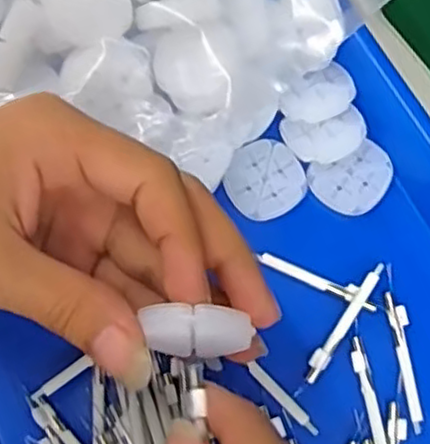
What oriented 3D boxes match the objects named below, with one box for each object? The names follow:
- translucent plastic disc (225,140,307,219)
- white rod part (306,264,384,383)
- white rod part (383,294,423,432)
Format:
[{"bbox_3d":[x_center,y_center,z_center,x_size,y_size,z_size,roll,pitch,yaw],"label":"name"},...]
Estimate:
[{"bbox_3d":[0.022,-0.019,0.317,0.036,0.004,0.034,1,85,-8],"label":"translucent plastic disc"},{"bbox_3d":[0.056,0.043,0.298,0.007,0.006,0.058,35,78,10],"label":"white rod part"},{"bbox_3d":[0.082,0.059,0.295,0.007,0.004,0.058,-7,74,-1],"label":"white rod part"}]

